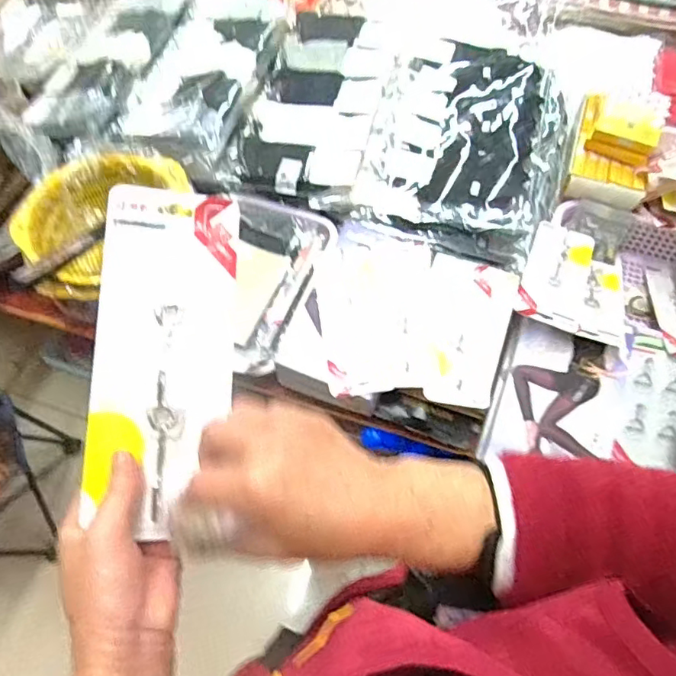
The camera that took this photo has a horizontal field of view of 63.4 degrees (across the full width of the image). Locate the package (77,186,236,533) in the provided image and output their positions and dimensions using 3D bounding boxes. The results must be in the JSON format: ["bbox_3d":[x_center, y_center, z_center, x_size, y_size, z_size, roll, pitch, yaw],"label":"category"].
[{"bbox_3d":[-0.118,0.006,0.378,0.090,0.012,0.228,4,79,-18],"label":"package"}]

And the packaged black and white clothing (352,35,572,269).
[{"bbox_3d":[0.227,-0.351,0.951,0.336,0.053,0.452,17,67,9],"label":"packaged black and white clothing"}]

